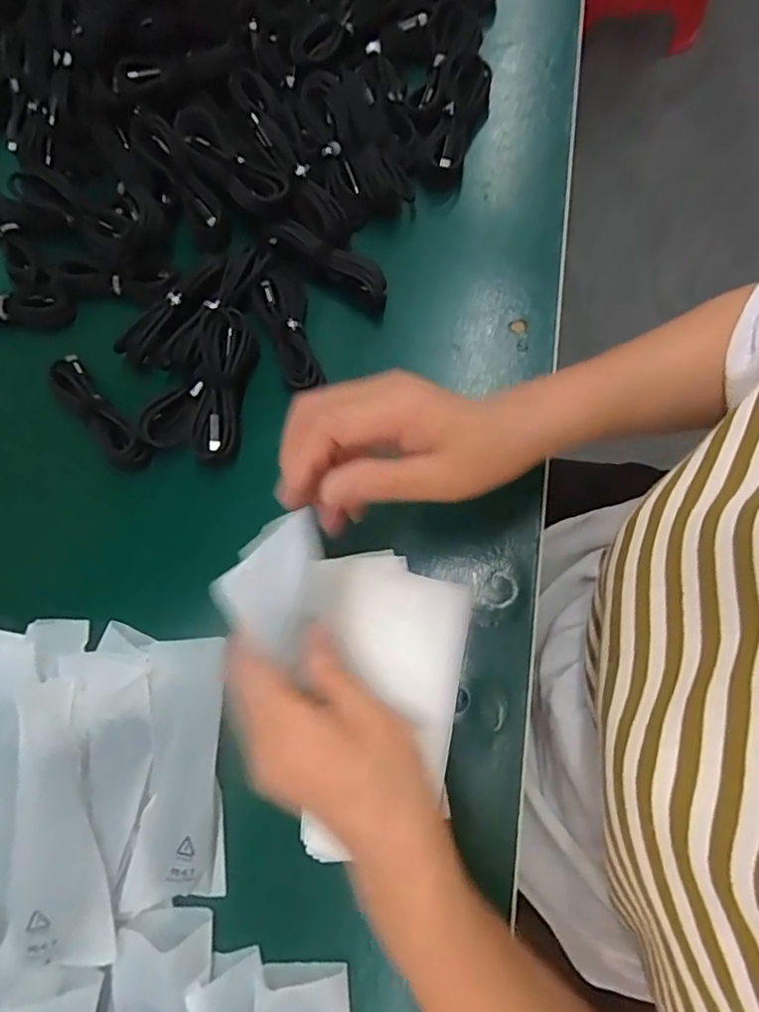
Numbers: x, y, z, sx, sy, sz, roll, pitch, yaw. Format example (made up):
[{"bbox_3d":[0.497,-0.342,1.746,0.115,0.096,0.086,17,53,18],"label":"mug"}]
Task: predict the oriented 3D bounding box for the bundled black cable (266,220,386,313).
[{"bbox_3d":[-0.039,-0.188,0.444,0.104,0.038,0.024,34,82,13],"label":"bundled black cable"}]

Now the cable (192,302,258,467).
[{"bbox_3d":[-0.117,-0.090,0.427,0.036,0.029,0.108,6,76,8],"label":"cable"}]

